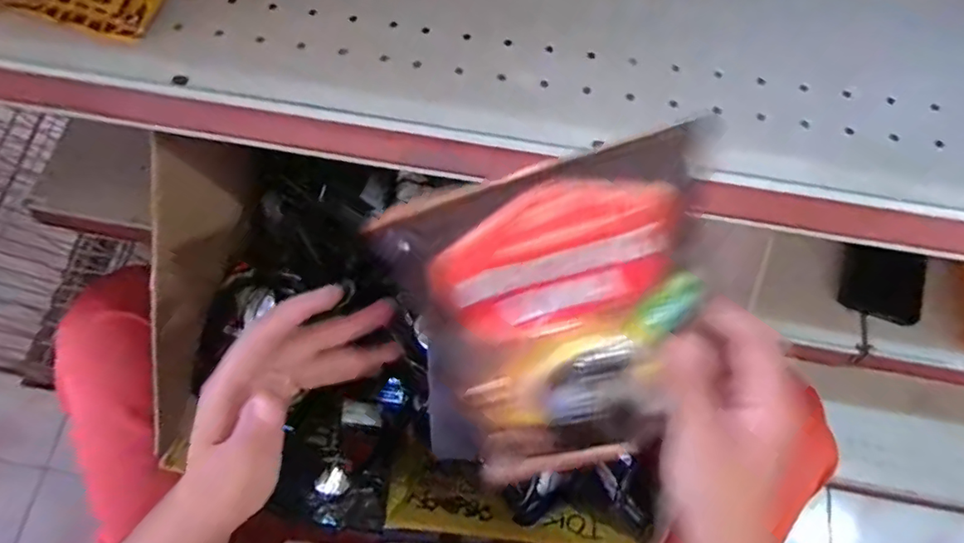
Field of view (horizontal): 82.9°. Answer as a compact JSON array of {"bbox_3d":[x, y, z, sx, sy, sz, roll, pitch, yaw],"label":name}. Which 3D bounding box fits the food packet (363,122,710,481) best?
[{"bbox_3d":[0.037,0.027,0.252,0.135,0.157,0.019,-15,28,-3],"label":"food packet"}]

